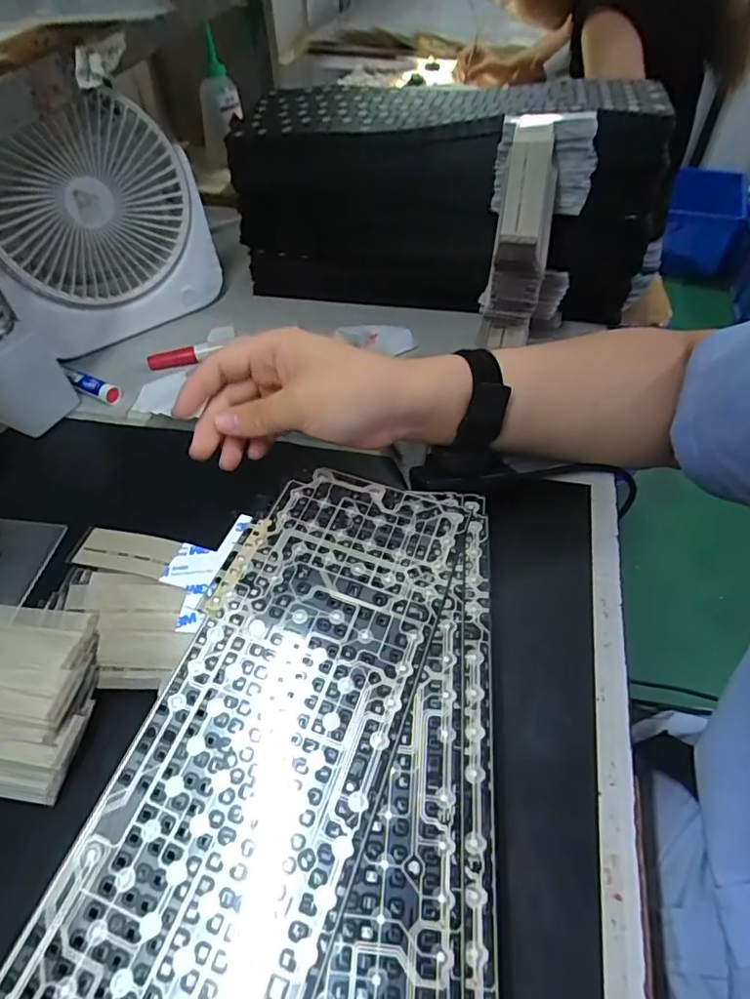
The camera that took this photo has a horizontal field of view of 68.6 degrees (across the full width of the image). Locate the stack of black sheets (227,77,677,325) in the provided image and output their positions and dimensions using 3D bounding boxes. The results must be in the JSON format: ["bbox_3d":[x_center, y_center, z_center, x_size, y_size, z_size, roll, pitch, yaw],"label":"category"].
[{"bbox_3d":[0.059,-0.284,0.519,0.368,0.162,0.138,6,51,8],"label":"stack of black sheets"}]

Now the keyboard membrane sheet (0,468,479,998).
[{"bbox_3d":[-0.059,0.126,0.261,0.119,0.005,0.356,18,55,12],"label":"keyboard membrane sheet"}]

